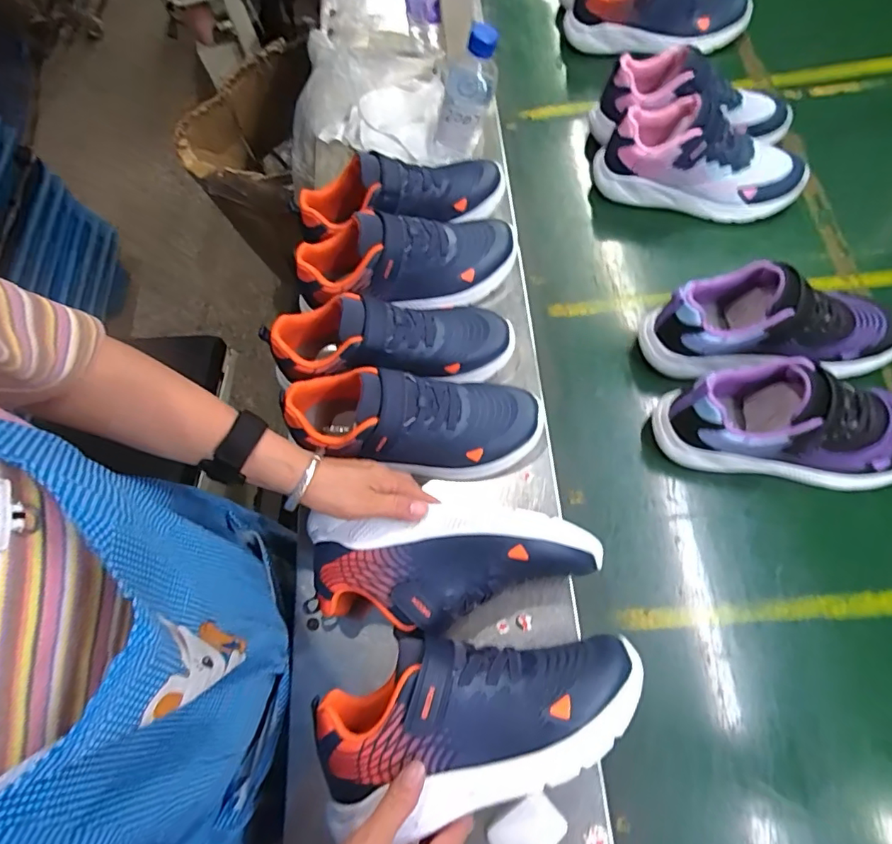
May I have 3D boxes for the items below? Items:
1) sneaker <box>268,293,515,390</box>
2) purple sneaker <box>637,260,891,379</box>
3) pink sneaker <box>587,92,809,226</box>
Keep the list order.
[{"bbox_3d":[-0.047,-0.085,0.538,0.248,0.088,0.097,0,70,2],"label":"sneaker"},{"bbox_3d":[0.343,-0.097,0.531,0.260,0.100,0.094,6,70,4],"label":"purple sneaker"},{"bbox_3d":[0.311,-0.320,0.626,0.240,0.087,0.082,17,71,8],"label":"pink sneaker"}]

